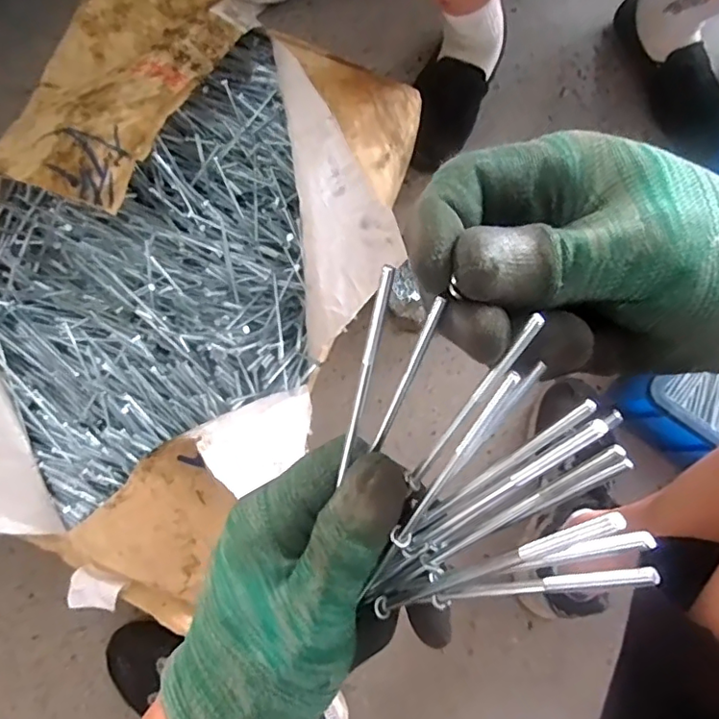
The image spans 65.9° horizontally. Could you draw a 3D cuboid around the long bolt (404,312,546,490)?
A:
[{"bbox_3d":[0.037,0.017,0.190,0.005,0.004,0.076,35,118,6],"label":"long bolt"}]

